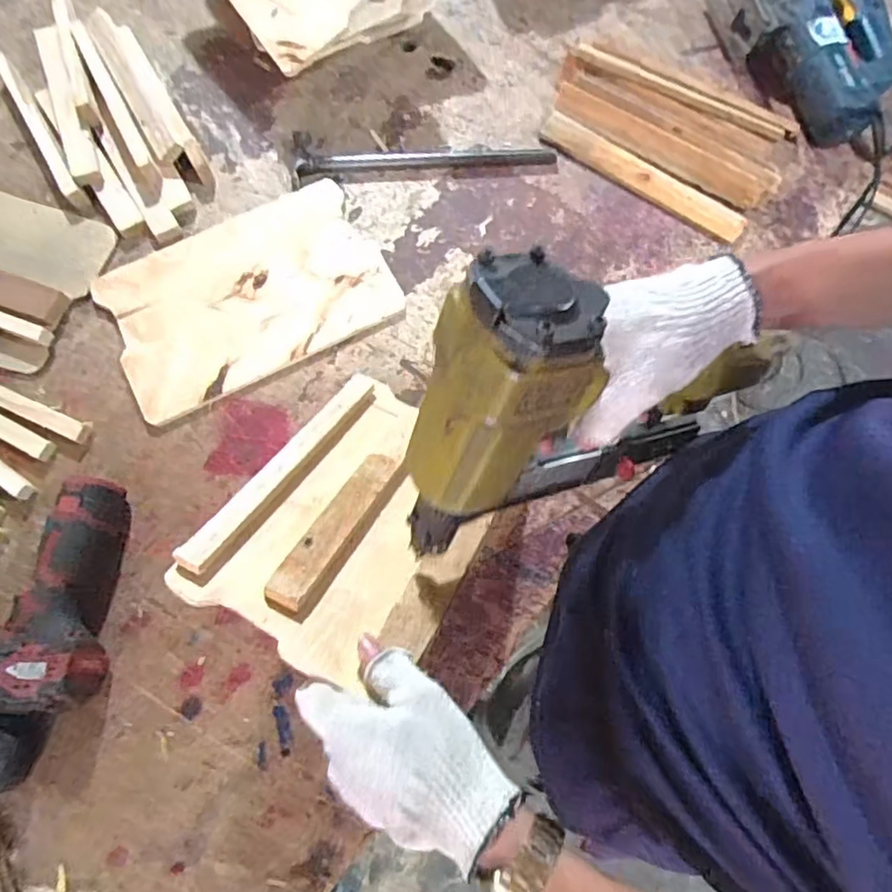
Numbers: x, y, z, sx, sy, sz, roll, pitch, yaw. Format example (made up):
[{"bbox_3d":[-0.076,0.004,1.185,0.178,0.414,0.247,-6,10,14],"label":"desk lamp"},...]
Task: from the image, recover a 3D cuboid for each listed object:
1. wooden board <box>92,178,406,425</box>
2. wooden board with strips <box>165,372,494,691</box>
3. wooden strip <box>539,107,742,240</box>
[{"bbox_3d":[-0.212,-0.164,0.669,0.283,0.012,0.193,-27,74,-7],"label":"wooden board"},{"bbox_3d":[-0.062,0.051,0.512,0.180,0.022,0.265,27,47,9],"label":"wooden board with strips"},{"bbox_3d":[0.221,-0.308,0.713,0.248,0.012,0.039,32,76,11],"label":"wooden strip"}]

